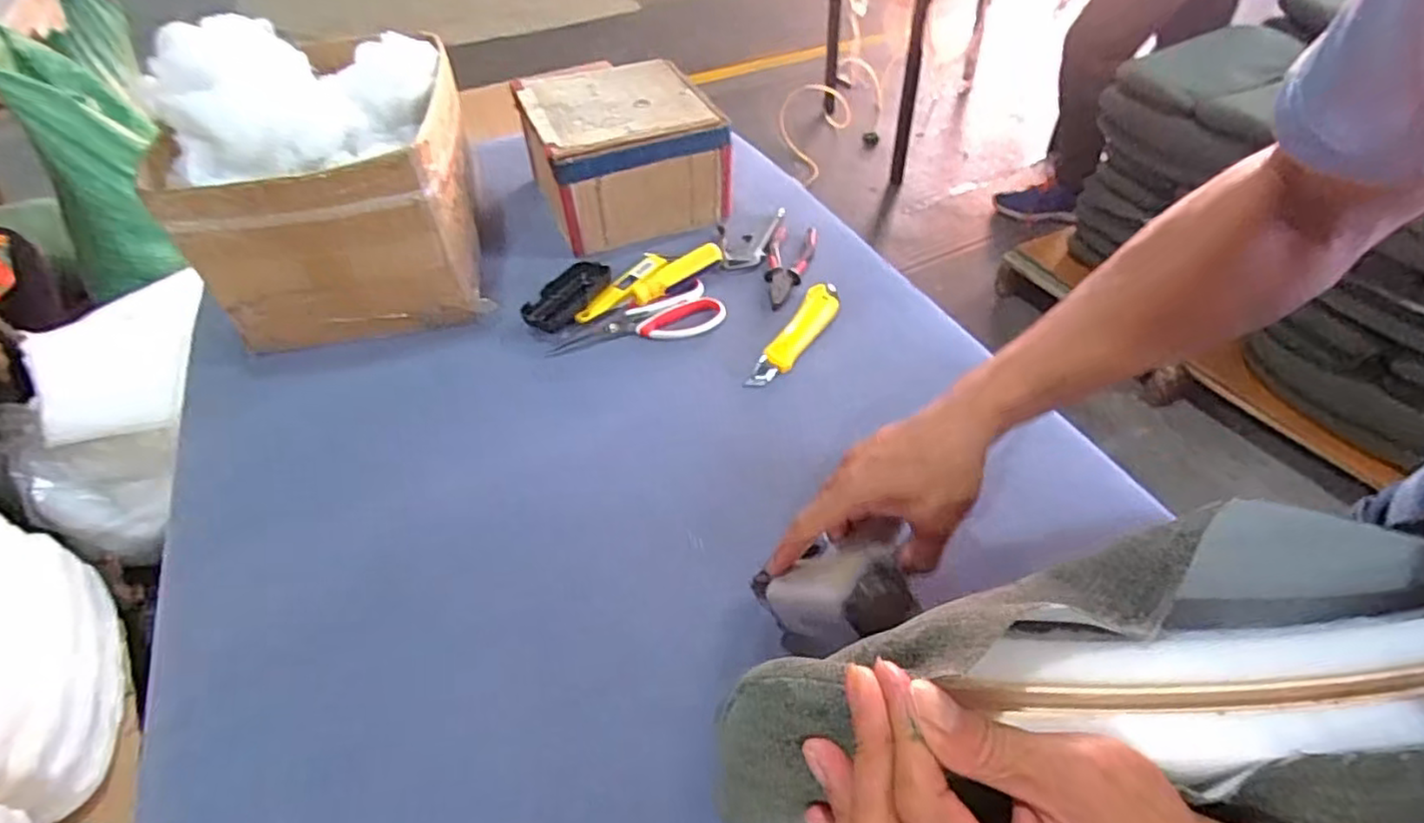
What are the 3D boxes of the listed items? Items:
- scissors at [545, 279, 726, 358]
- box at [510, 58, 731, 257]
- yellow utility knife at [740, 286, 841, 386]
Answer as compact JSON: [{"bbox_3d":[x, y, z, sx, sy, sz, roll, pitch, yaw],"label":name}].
[{"bbox_3d":[-0.080,-0.092,0.729,0.186,0.011,0.068,-17,48,-13],"label":"scissors"},{"bbox_3d":[-0.108,-0.329,0.863,0.214,0.134,0.215,-18,48,-14],"label":"box"},{"bbox_3d":[0.088,-0.081,0.705,0.039,0.014,0.162,24,52,24],"label":"yellow utility knife"}]

